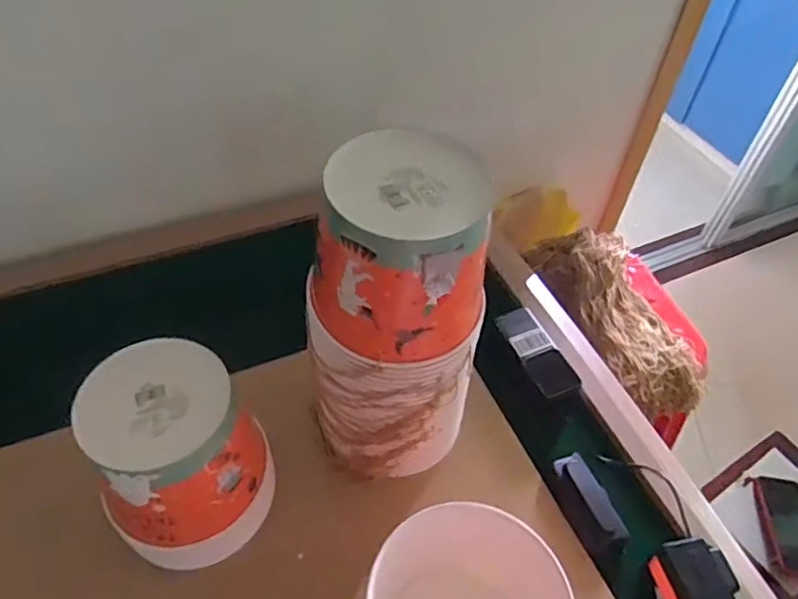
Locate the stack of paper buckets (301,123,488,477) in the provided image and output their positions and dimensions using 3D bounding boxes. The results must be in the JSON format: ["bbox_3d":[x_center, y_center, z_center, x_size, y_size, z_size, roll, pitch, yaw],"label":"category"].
[{"bbox_3d":[-0.007,0.033,0.572,0.148,0.327,0.138,-3,50,-6],"label":"stack of paper buckets"}]

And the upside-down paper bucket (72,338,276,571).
[{"bbox_3d":[-0.207,0.151,0.582,0.130,0.194,0.131,2,50,-2],"label":"upside-down paper bucket"}]

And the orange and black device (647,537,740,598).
[{"bbox_3d":[0.279,0.274,0.583,0.055,0.061,0.074,-8,51,-10],"label":"orange and black device"}]

